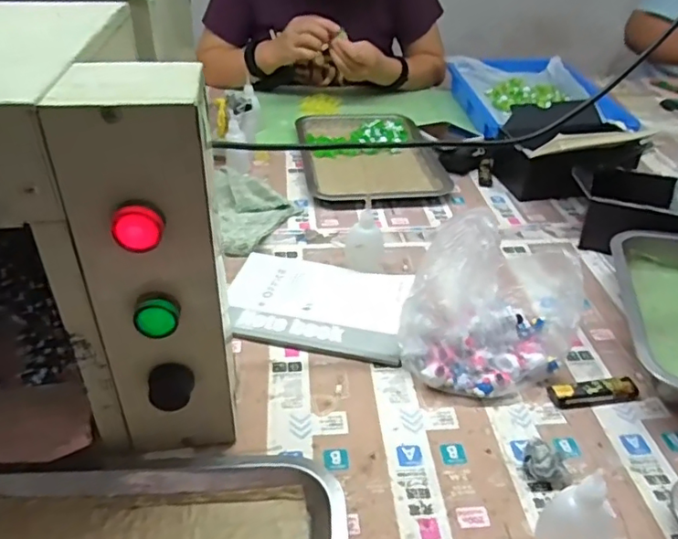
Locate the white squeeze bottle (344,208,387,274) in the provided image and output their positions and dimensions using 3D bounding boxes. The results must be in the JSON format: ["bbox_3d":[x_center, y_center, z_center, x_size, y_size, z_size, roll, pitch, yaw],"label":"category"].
[{"bbox_3d":[0.032,-0.031,0.658,0.045,0.077,0.035,13,36,14],"label":"white squeeze bottle"}]

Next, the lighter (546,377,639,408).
[{"bbox_3d":[0.233,0.112,0.514,0.082,0.011,0.021,-3,36,-7],"label":"lighter"}]

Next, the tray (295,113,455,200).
[{"bbox_3d":[0.045,-0.197,0.909,0.208,0.023,0.287,-4,36,-8],"label":"tray"}]

